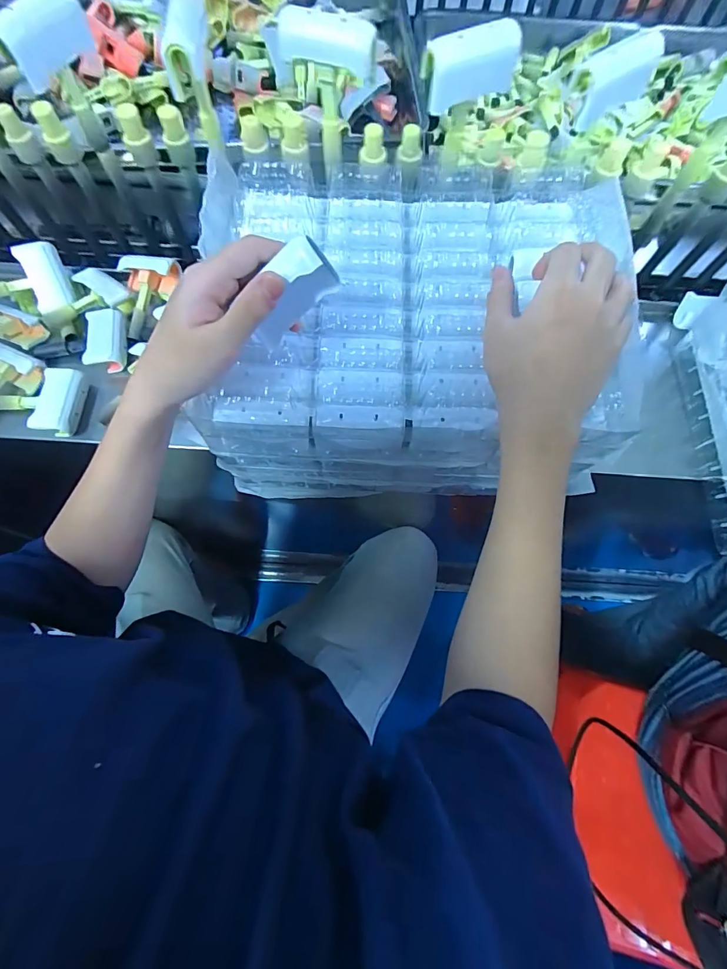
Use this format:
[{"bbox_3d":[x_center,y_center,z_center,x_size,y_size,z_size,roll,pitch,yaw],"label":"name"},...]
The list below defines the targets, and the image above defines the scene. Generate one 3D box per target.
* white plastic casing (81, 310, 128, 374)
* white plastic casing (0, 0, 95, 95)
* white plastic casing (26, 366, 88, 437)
[{"bbox_3d":[-0.302,-0.170,0.496,0.040,0.020,0.074,-10,71,-4],"label":"white plastic casing"},{"bbox_3d":[-0.243,-0.344,0.326,0.024,0.042,0.065,26,73,8],"label":"white plastic casing"},{"bbox_3d":[-0.336,-0.092,0.468,0.048,0.019,0.072,3,71,0],"label":"white plastic casing"}]

